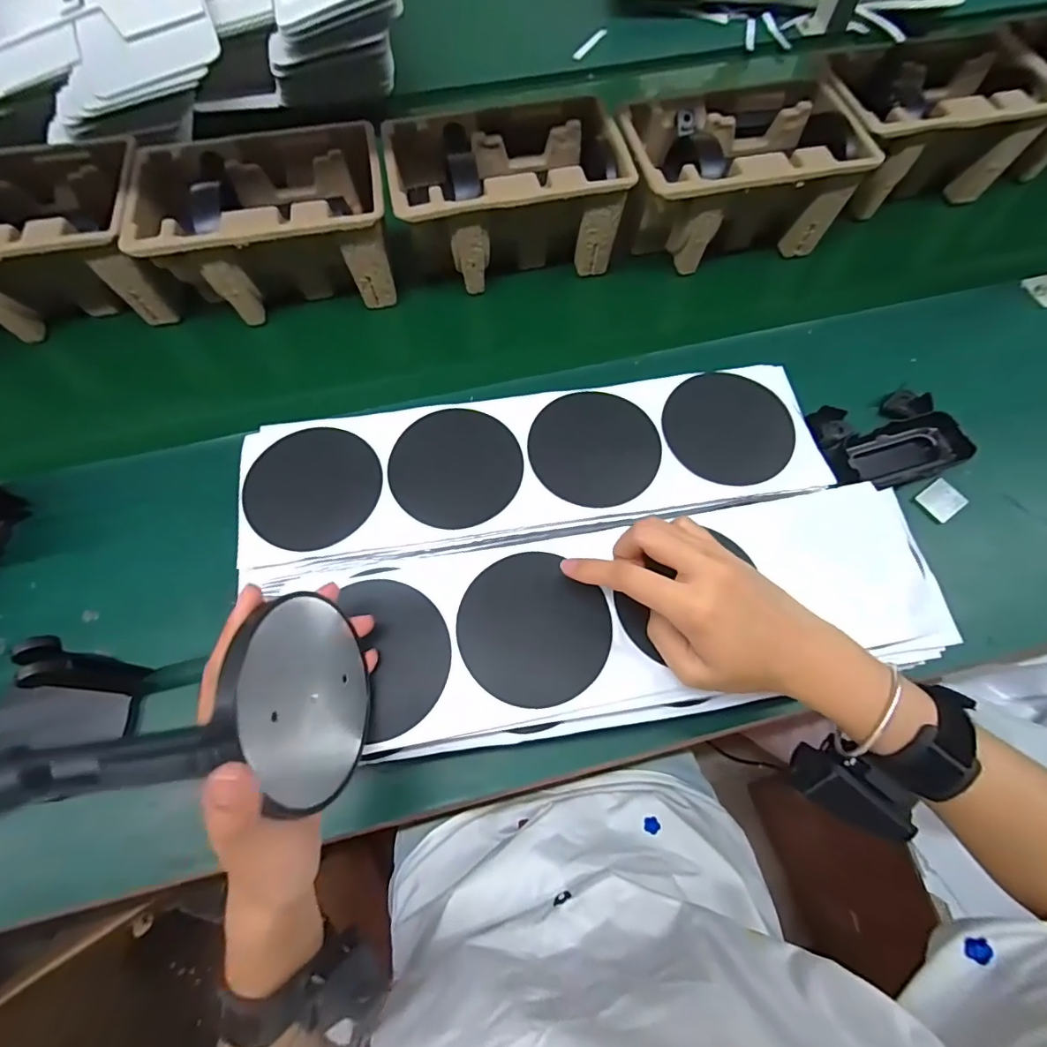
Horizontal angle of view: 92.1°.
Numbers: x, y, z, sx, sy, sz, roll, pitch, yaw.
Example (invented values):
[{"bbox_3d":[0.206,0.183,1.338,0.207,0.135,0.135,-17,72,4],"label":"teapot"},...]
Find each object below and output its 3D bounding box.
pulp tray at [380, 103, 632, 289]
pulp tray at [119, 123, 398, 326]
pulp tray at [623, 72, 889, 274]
[{"bbox_3d":[-0.021,-0.337,0.528,0.229,0.103,0.141,-12,67,-5],"label":"pulp tray"},{"bbox_3d":[-0.244,-0.295,0.508,0.227,0.100,0.143,-6,66,-2],"label":"pulp tray"},{"bbox_3d":[0.212,-0.359,0.535,0.221,0.106,0.147,-12,67,-5],"label":"pulp tray"}]

